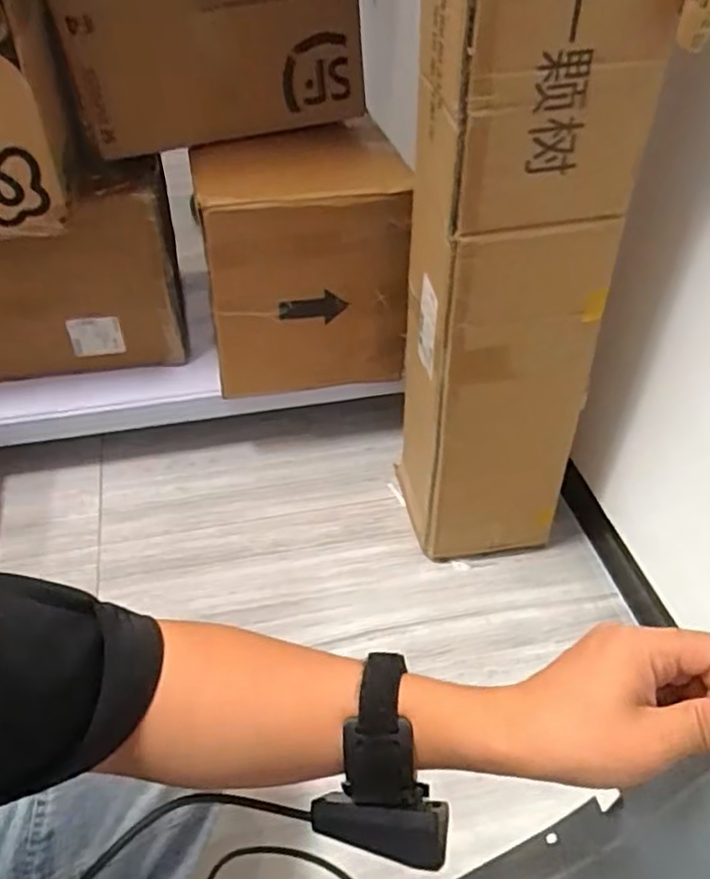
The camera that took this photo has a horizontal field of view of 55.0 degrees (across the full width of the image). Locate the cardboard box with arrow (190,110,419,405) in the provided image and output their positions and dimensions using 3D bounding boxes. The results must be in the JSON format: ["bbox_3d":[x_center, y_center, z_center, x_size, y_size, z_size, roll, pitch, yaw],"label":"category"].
[{"bbox_3d":[-0.082,-0.274,1.070,0.294,0.333,0.211,-4,48,-9],"label":"cardboard box with arrow"}]

